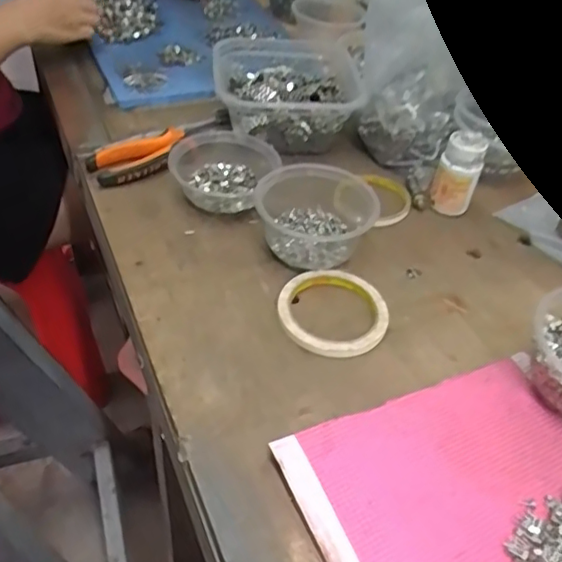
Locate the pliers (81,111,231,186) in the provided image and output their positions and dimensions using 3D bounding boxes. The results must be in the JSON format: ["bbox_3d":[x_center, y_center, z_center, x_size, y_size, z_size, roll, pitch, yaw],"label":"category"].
[{"bbox_3d":[-0.126,-0.157,0.685,0.192,0.033,0.068,-29,55,-32],"label":"pliers"}]

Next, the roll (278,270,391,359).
[{"bbox_3d":[0.046,0.025,0.535,0.097,0.009,0.098,4,44,-4],"label":"roll"}]

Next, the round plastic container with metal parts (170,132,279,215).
[{"bbox_3d":[-0.061,-0.121,0.647,0.116,0.040,0.115,4,44,-4],"label":"round plastic container with metal parts"}]

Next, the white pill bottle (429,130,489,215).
[{"bbox_3d":[0.191,-0.114,0.640,0.043,0.085,0.037,18,45,11],"label":"white pill bottle"}]

